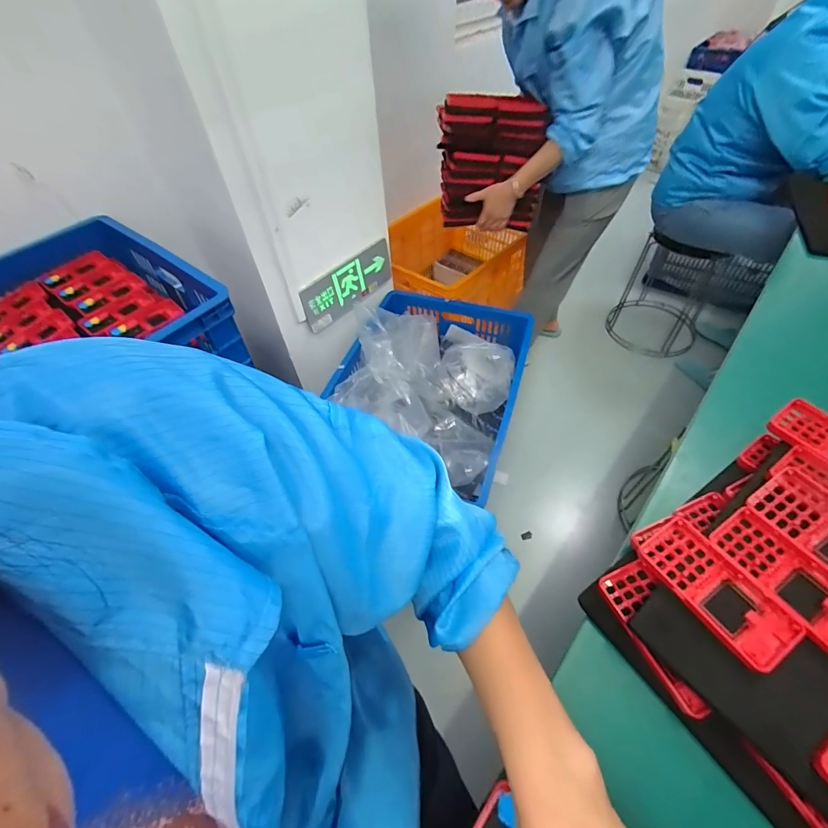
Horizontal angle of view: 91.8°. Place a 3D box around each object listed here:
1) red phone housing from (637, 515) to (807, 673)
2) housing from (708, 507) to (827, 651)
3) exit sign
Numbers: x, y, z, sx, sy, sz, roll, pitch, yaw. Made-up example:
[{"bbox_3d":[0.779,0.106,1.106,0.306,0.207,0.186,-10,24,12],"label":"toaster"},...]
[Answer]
[{"bbox_3d":[0.273,0.158,0.364,0.061,0.021,0.123,-27,55,-17],"label":"red phone housing"},{"bbox_3d":[0.339,0.149,0.365,0.067,0.012,0.123,-29,55,-18],"label":"housing"},{"bbox_3d":[-0.178,-0.369,1.148,0.019,0.140,0.327,29,59,24],"label":"exit sign"}]

